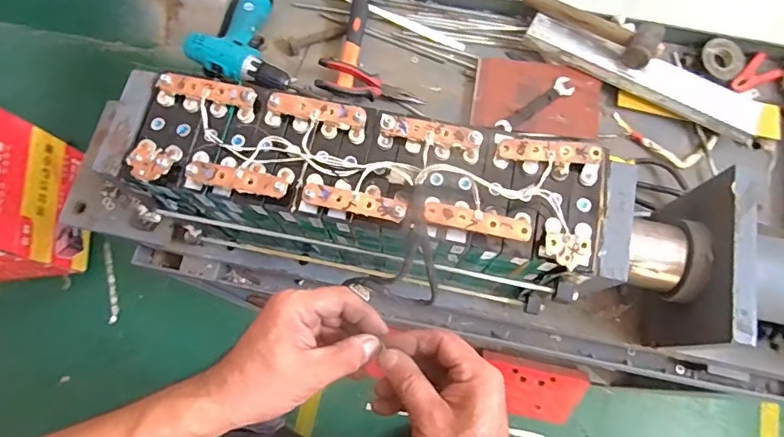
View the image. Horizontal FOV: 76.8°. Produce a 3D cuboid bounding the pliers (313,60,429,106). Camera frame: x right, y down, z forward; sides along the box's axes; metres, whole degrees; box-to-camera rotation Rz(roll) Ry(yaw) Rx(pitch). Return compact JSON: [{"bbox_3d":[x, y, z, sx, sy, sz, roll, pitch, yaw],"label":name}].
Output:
[{"bbox_3d":[-0.034,-0.229,0.858,0.188,0.029,0.067,13,75,-15],"label":"pliers"}]

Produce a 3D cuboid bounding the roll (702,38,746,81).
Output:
[{"bbox_3d":[0.590,-0.285,0.879,0.080,0.016,0.075,0,73,1],"label":"roll"}]

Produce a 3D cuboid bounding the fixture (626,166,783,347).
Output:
[{"bbox_3d":[0.471,0.074,0.597,0.390,0.165,0.201,12,74,4],"label":"fixture"}]

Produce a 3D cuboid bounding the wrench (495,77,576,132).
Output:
[{"bbox_3d":[0.247,-0.193,0.851,0.152,0.005,0.033,-32,75,-9],"label":"wrench"}]

